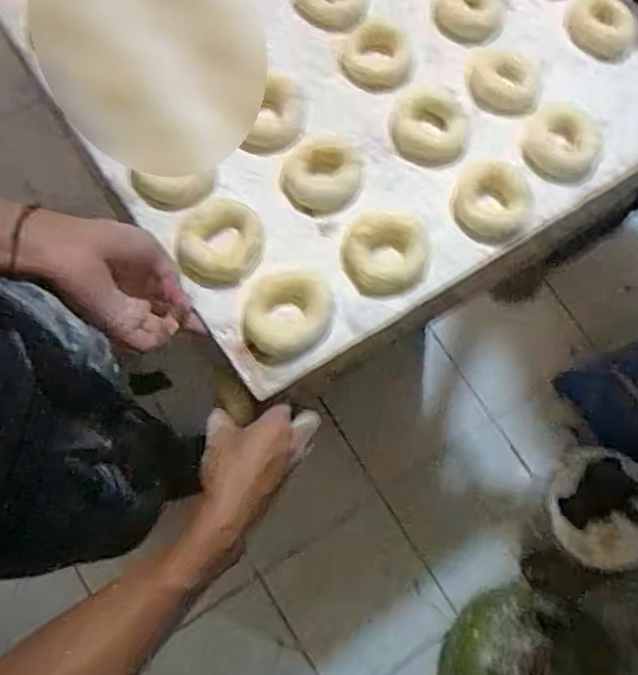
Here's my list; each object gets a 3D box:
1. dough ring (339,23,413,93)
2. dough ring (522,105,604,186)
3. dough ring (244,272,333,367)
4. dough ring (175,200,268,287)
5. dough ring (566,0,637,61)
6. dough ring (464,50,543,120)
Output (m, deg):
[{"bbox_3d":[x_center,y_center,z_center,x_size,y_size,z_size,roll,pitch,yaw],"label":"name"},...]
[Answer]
[{"bbox_3d":[0.058,-0.271,0.623,0.064,0.017,0.067,1,75,-4],"label":"dough ring"},{"bbox_3d":[0.233,-0.183,0.608,0.070,0.024,0.066,1,75,-4],"label":"dough ring"},{"bbox_3d":[-0.026,-0.015,0.514,0.065,0.015,0.075,10,75,-1],"label":"dough ring"},{"bbox_3d":[-0.080,-0.080,0.533,0.069,0.014,0.078,11,75,-1],"label":"dough ring"},{"bbox_3d":[0.293,-0.321,0.664,0.075,0.016,0.075,0,89,-12],"label":"dough ring"},{"bbox_3d":[0.181,-0.251,0.625,0.075,0.021,0.062,26,75,3],"label":"dough ring"}]

